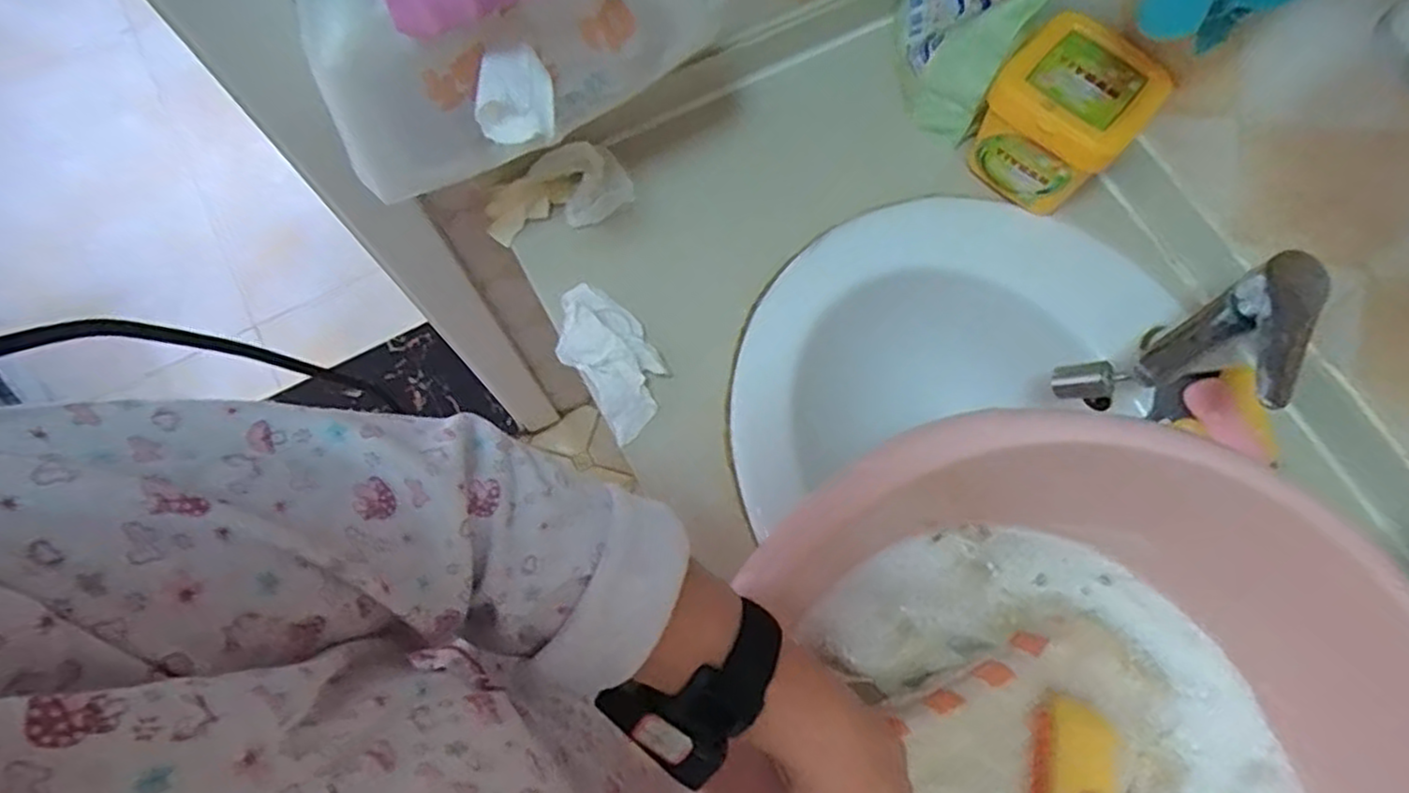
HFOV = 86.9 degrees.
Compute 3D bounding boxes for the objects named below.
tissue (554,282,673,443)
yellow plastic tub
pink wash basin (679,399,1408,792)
[{"bbox_3d":[-0.080,-0.037,0.630,0.073,0.040,0.135,-32,77,-10],"label":"tissue"},{"bbox_3d":[0.314,-0.246,0.655,0.117,0.112,0.110,42,78,10],"label":"yellow plastic tub"},{"bbox_3d":[0.232,0.254,0.455,0.417,0.148,0.441,0,74,-1],"label":"pink wash basin"}]

